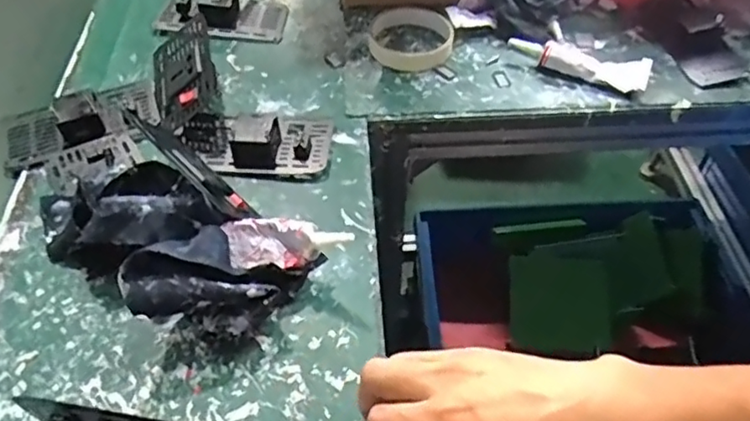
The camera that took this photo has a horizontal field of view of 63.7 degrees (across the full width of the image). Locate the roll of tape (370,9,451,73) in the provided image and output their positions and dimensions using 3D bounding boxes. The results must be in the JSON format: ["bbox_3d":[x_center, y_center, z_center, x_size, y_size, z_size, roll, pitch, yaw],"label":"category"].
[{"bbox_3d":[0.037,-0.174,0.612,0.083,0.018,0.085,-1,51,-2],"label":"roll of tape"}]

